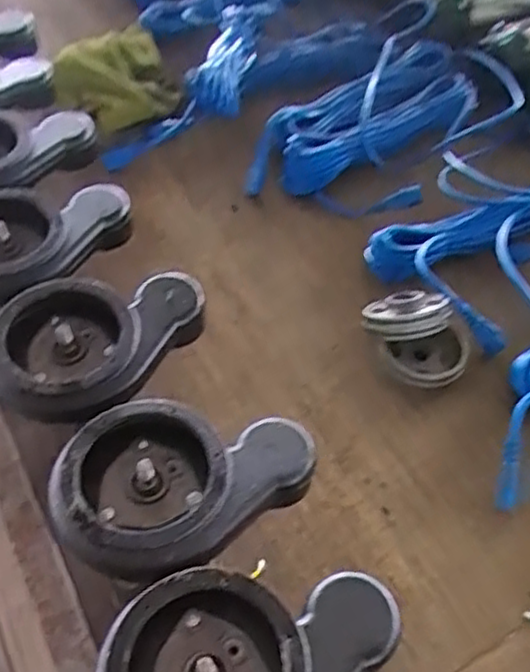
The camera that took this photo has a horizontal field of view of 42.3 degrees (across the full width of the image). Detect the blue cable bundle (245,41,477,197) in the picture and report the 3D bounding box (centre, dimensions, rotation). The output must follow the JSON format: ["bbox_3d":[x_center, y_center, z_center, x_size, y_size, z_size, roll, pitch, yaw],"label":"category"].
[{"bbox_3d":[0.163,-0.306,0.983,0.170,0.061,0.444,36,58,28],"label":"blue cable bundle"}]

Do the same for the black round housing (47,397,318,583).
[{"bbox_3d":[-0.058,0.098,0.466,0.160,0.057,0.120,-35,57,-27],"label":"black round housing"}]

